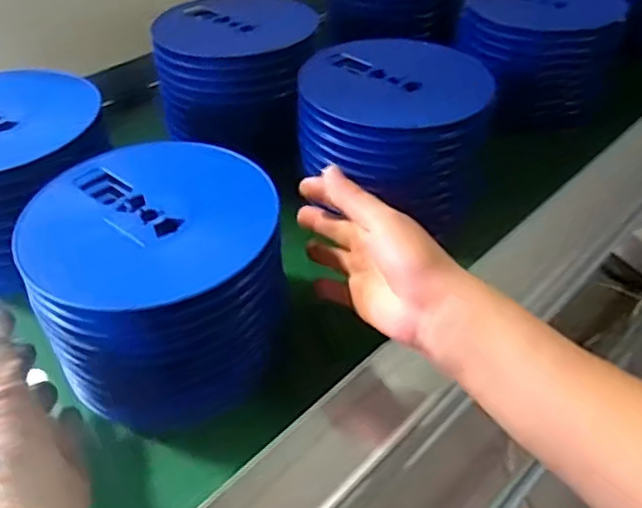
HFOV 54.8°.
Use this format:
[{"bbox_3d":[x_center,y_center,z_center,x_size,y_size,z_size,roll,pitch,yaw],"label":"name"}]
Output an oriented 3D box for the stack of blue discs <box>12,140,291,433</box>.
[{"bbox_3d":[-0.111,0.015,0.443,0.174,0.109,0.168,1,42,1],"label":"stack of blue discs"}]

